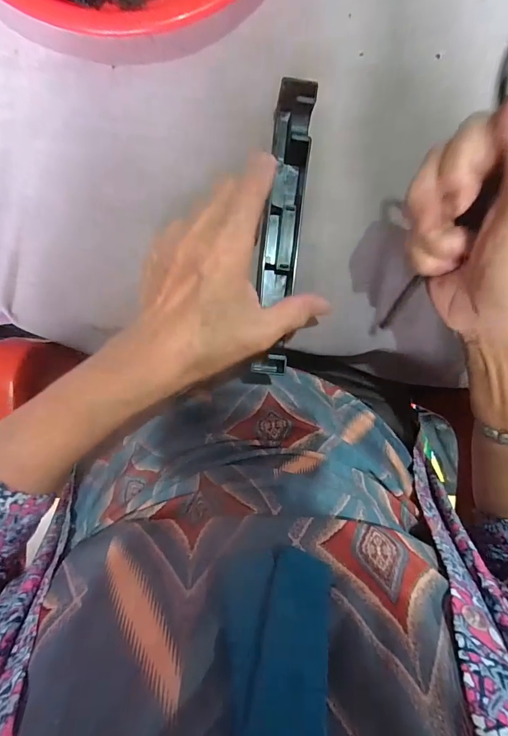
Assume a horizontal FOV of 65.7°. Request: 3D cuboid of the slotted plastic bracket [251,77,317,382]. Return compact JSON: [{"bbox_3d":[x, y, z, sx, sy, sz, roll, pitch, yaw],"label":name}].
[{"bbox_3d":[0.020,-0.094,0.283,0.025,0.017,0.195,5,99,-3],"label":"slotted plastic bracket"}]

